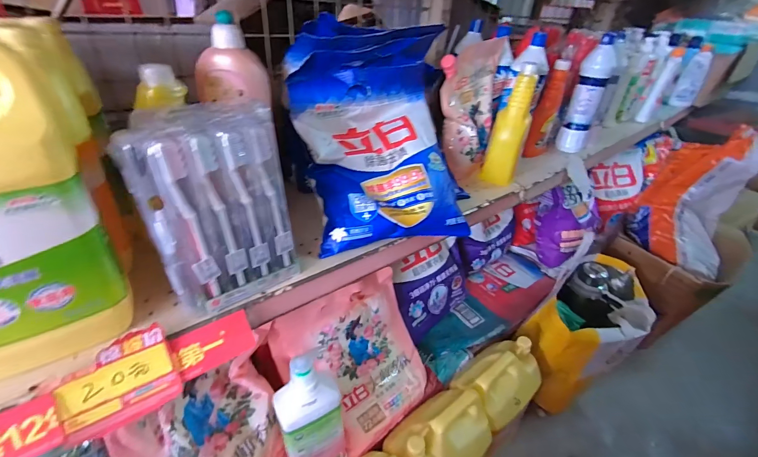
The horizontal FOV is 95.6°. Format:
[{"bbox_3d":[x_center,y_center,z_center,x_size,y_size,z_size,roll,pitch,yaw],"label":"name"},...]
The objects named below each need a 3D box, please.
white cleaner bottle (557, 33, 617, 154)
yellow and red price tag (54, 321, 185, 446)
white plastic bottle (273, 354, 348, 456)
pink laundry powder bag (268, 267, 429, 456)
[{"bbox_3d":[0.522,-0.329,0.863,0.065,0.262,0.061,26,39,30],"label":"white cleaner bottle"},{"bbox_3d":[-0.247,0.145,0.326,0.090,0.076,0.013,-20,2,-30],"label":"yellow and red price tag"},{"bbox_3d":[-0.104,0.309,0.539,0.096,0.237,0.080,-16,38,-26],"label":"white plastic bottle"},{"bbox_3d":[-0.045,0.258,0.688,0.279,0.288,0.079,-21,-2,-32],"label":"pink laundry powder bag"}]

